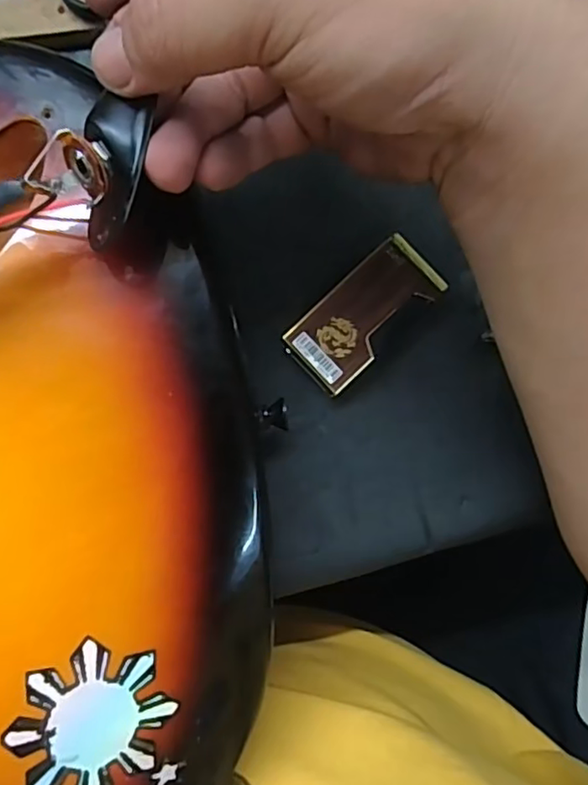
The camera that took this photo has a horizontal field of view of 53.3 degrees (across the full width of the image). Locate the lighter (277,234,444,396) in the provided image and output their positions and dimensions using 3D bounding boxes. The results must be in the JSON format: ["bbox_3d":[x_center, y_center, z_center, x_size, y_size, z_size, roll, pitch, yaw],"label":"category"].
[{"bbox_3d":[0.029,-0.033,0.256,0.070,0.014,0.033,-45,90,-6],"label":"lighter"}]

